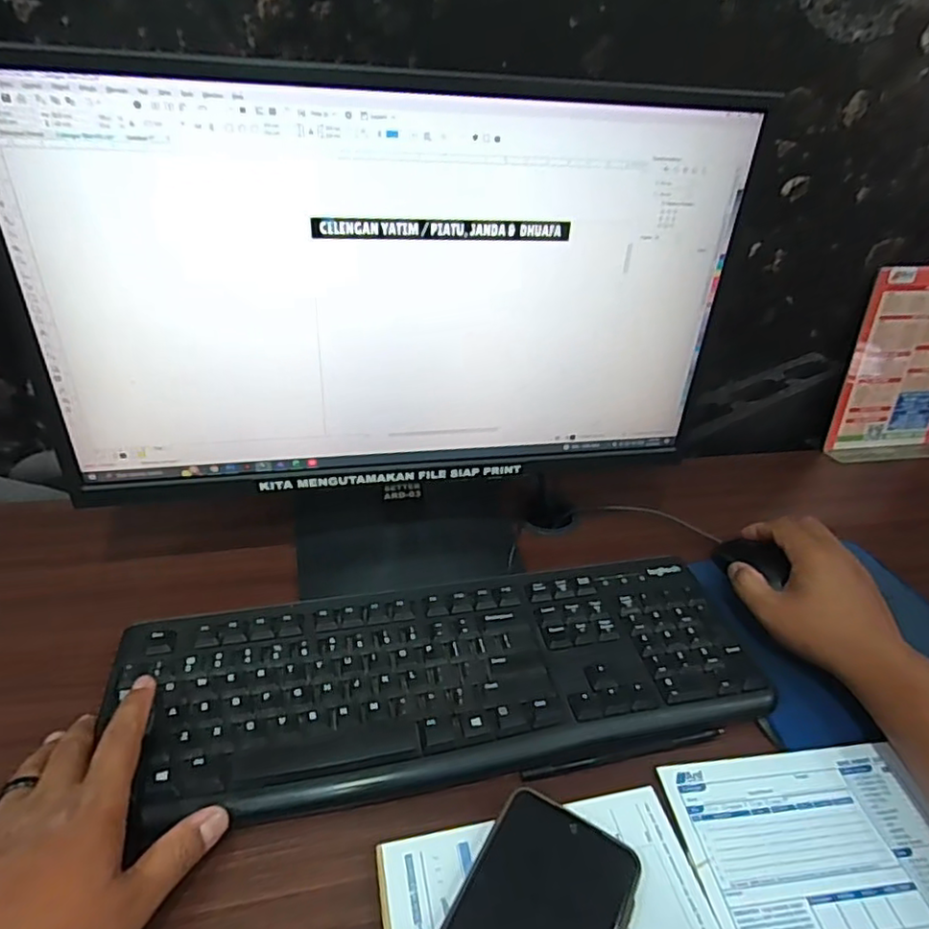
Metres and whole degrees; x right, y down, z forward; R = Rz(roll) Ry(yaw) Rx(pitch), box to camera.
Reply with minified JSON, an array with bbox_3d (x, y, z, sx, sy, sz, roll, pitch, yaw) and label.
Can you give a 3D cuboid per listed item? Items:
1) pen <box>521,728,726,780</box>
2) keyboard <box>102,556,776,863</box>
[{"bbox_3d":[0.105,0.186,0.397,0.139,0.008,0.006,-5,34,-13],"label":"pen"},{"bbox_3d":[-0.009,0.144,0.431,0.419,0.018,0.148,-5,34,-11],"label":"keyboard"}]

